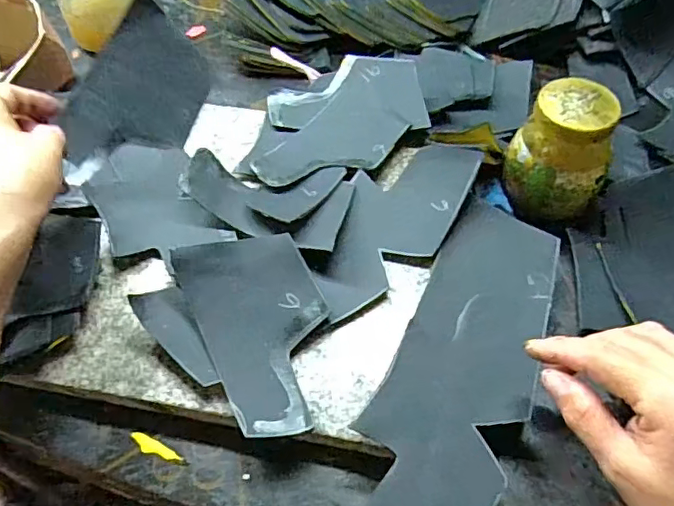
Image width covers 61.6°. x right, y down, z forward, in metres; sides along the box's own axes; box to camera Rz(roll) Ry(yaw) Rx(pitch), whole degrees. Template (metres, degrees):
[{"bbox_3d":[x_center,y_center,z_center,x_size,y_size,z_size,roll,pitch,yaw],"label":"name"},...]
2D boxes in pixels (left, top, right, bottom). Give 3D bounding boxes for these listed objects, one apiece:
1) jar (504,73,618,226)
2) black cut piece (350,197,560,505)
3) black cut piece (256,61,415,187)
[{"bbox_3d":[0.163,-0.074,0.410,0.071,0.073,0.073,14,59,11],"label":"jar"},{"bbox_3d":[0.077,0.065,0.339,0.082,0.022,0.241,21,55,10],"label":"black cut piece"},{"bbox_3d":[0.012,-0.103,0.464,0.080,0.011,0.165,29,64,22],"label":"black cut piece"}]

